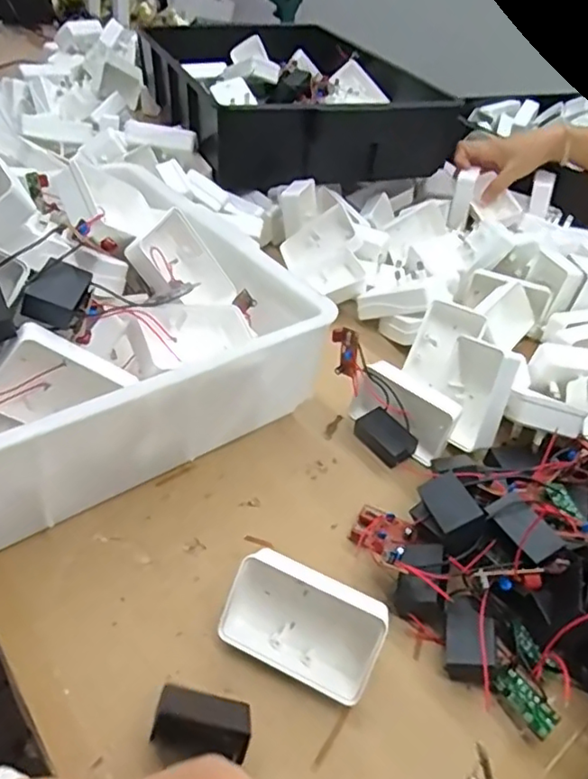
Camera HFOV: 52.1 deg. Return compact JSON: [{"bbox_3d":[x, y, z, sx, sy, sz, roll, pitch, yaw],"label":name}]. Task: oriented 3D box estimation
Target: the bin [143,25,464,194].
[{"bbox_3d":[-0.011,-0.450,0.911,0.348,0.099,0.468,-7,42,-19],"label":"bin"}]

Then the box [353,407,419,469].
[{"bbox_3d":[0.078,0.040,0.509,0.035,0.015,0.052,-18,47,-30],"label":"box"}]

